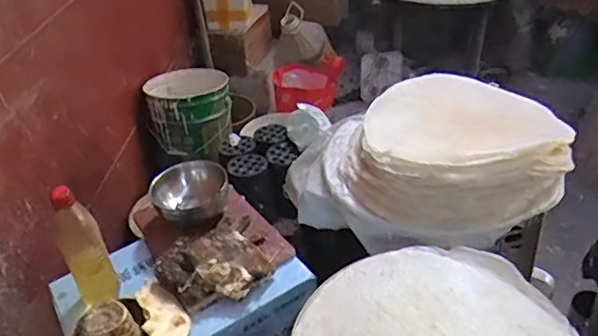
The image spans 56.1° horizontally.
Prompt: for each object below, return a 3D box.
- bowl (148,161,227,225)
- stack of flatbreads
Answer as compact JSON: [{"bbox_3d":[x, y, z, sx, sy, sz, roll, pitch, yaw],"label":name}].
[{"bbox_3d":[-0.205,0.051,1.073,0.150,0.077,0.143,-15,36,-13],"label":"bowl"},{"bbox_3d":[0.303,-0.047,1.087,0.423,0.157,0.390,-26,40,-27],"label":"stack of flatbreads"}]

